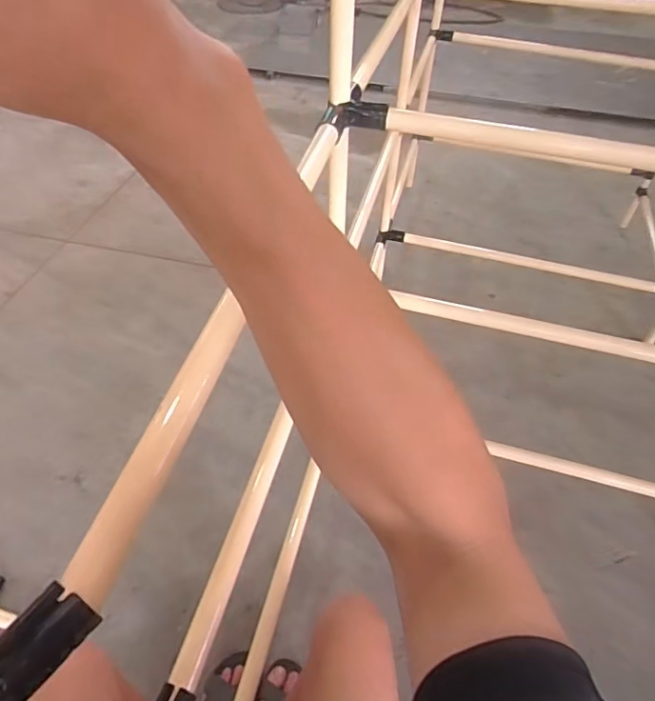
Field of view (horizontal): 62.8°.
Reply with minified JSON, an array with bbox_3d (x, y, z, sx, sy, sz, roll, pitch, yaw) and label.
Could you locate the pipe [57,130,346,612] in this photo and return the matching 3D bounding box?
[{"bbox_3d":[-0.066,-0.062,0.467,0.028,0.031,0.542,12,49,9],"label":"pipe"}]

